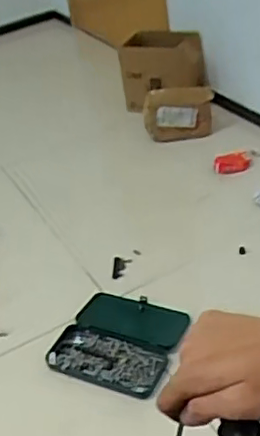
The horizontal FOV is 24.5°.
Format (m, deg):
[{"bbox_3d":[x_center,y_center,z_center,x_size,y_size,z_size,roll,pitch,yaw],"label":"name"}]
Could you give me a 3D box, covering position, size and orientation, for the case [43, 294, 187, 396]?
[{"bbox_3d":[-0.020,0.274,1.316,0.243,0.050,0.254,14,41,27],"label":"case"}]

